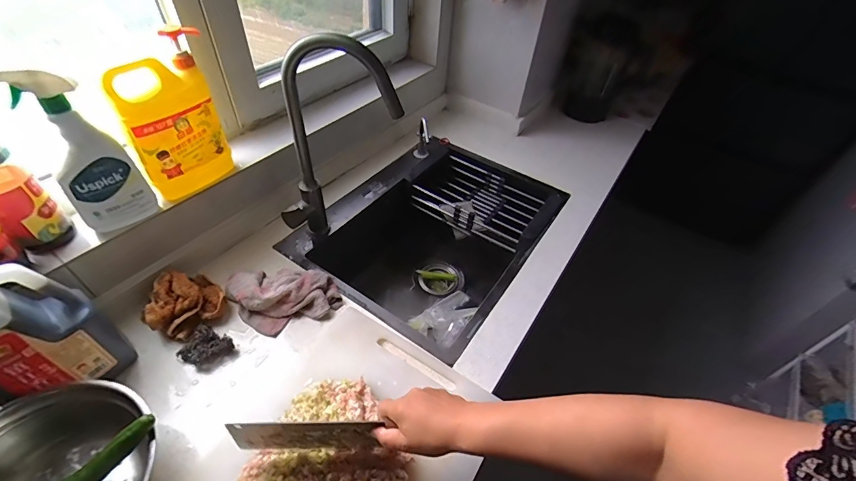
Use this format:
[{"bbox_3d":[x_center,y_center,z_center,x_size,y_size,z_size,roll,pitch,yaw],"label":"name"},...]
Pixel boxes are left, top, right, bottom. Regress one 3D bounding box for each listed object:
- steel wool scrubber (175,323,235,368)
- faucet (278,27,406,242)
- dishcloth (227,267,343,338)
[{"bbox_3d":[-0.365,0.177,0.634,0.074,0.030,0.057,19,47,13],"label":"steel wool scrubber"},{"bbox_3d":[-0.171,-0.149,0.722,0.232,0.431,0.061,-4,47,-9],"label":"faucet"},{"bbox_3d":[-0.265,0.105,0.700,0.205,0.045,0.121,0,46,-6],"label":"dishcloth"}]

